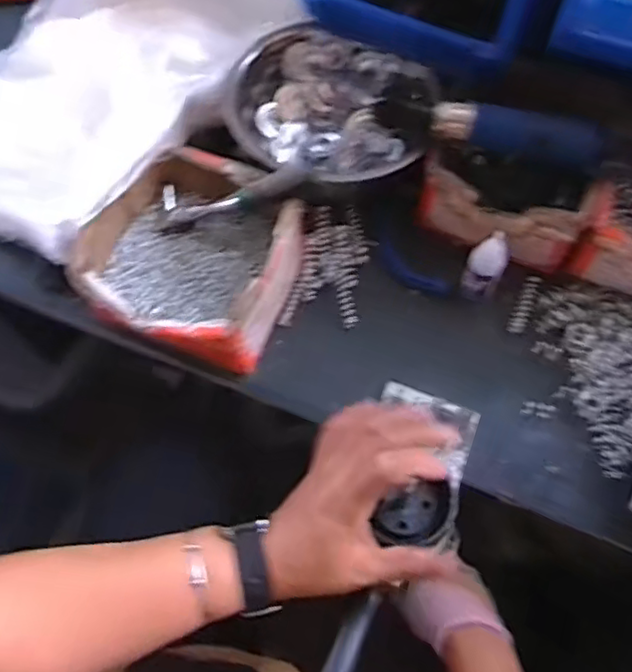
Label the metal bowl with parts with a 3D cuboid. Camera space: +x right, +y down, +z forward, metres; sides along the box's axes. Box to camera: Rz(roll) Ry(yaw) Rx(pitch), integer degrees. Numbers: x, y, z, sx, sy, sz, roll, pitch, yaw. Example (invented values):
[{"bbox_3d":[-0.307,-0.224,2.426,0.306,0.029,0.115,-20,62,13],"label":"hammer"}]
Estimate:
[{"bbox_3d":[0.014,-0.205,0.589,0.181,0.062,0.171,1,65,-1],"label":"metal bowl with parts"}]

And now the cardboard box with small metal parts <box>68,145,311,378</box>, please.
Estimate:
[{"bbox_3d":[-0.100,-0.068,0.526,0.155,0.059,0.169,22,66,9],"label":"cardboard box with small metal parts"}]

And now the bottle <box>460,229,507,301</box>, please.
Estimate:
[{"bbox_3d":[0.141,-0.056,0.536,0.023,0.075,0.027,-25,68,-13],"label":"bottle"}]

